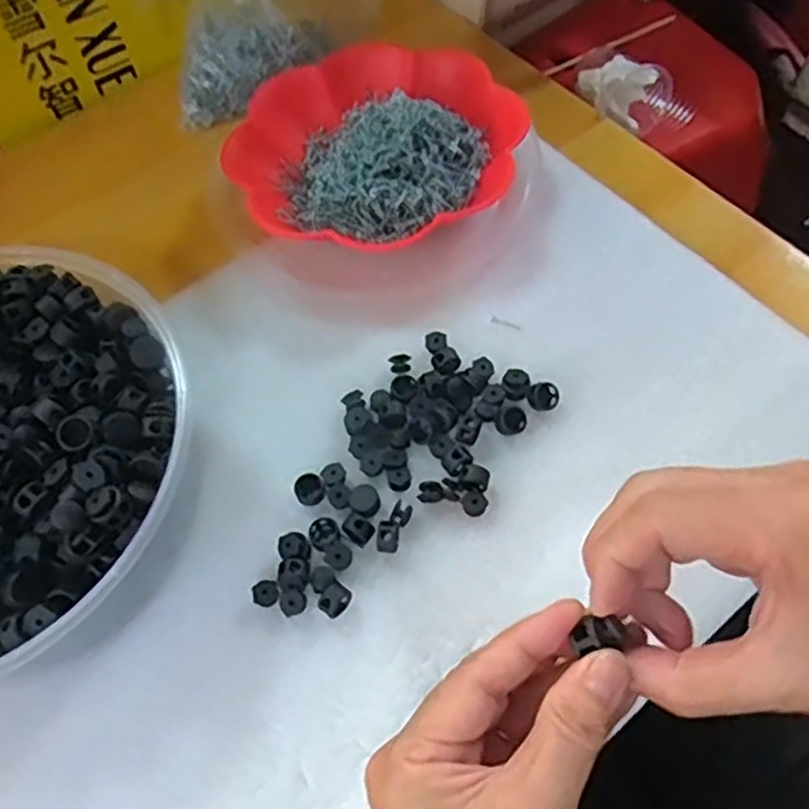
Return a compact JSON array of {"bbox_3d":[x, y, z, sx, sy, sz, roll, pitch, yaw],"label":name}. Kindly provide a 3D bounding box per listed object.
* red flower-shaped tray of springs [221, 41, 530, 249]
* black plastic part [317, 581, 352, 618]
[{"bbox_3d":[-0.023,-0.194,0.539,0.204,0.048,0.187,-24,62,-10],"label":"red flower-shaped tray of springs"},{"bbox_3d":[-0.039,0.109,0.408,0.014,0.012,0.018,32,67,19],"label":"black plastic part"}]

